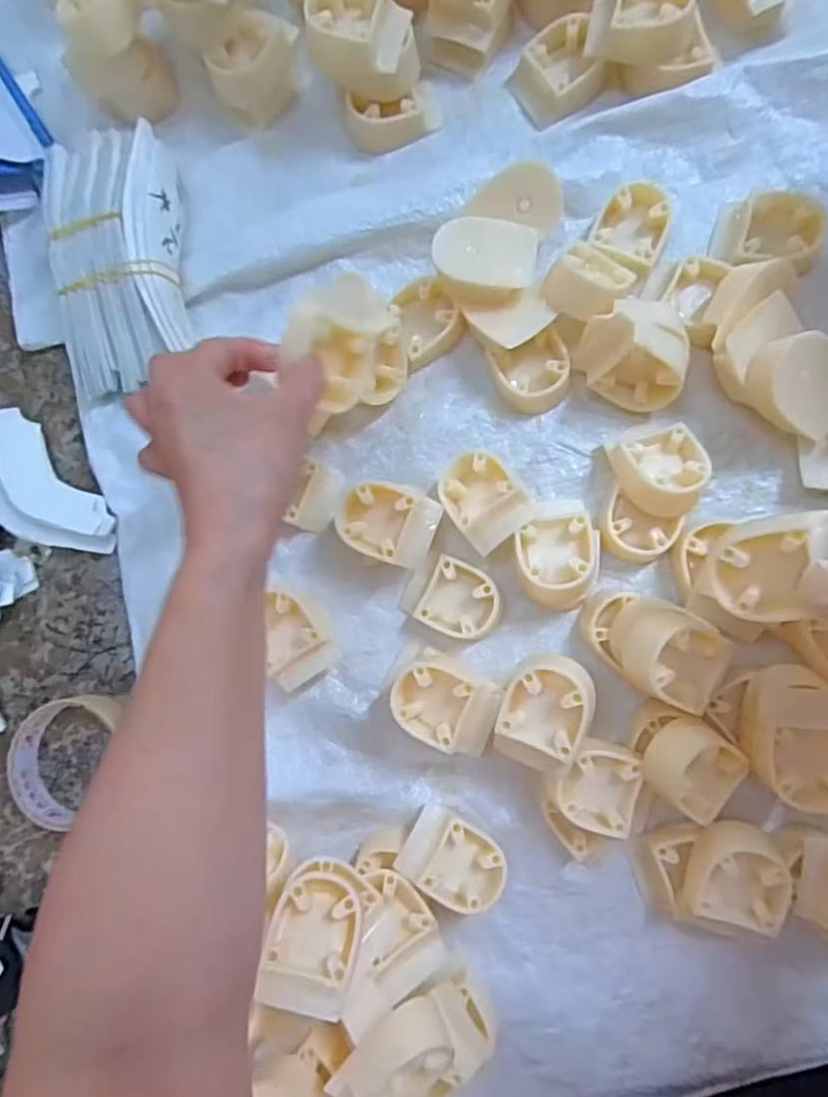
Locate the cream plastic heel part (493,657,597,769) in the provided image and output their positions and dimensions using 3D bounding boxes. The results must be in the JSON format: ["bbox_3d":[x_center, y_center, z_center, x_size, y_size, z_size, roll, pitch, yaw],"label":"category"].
[{"bbox_3d":[0.072,0.091,0.344,0.045,0.022,0.062,21,89,8],"label":"cream plastic heel part"}]

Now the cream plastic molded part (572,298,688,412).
[{"bbox_3d":[0.134,-0.119,0.379,0.065,0.046,0.055,11,87,9],"label":"cream plastic molded part"}]

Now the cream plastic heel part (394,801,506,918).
[{"bbox_3d":[0.025,0.190,0.380,0.062,0.029,0.046,29,90,9],"label":"cream plastic heel part"}]

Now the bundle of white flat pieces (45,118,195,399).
[{"bbox_3d":[-0.205,-0.202,0.430,0.093,0.046,0.191,-12,84,7],"label":"bundle of white flat pieces"}]

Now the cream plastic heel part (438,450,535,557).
[{"bbox_3d":[0.043,-0.032,0.394,0.045,0.035,0.061,-36,82,4],"label":"cream plastic heel part"}]

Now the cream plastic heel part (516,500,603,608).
[{"bbox_3d":[0.089,0.005,0.383,0.053,0.038,0.068,-7,85,7],"label":"cream plastic heel part"}]

